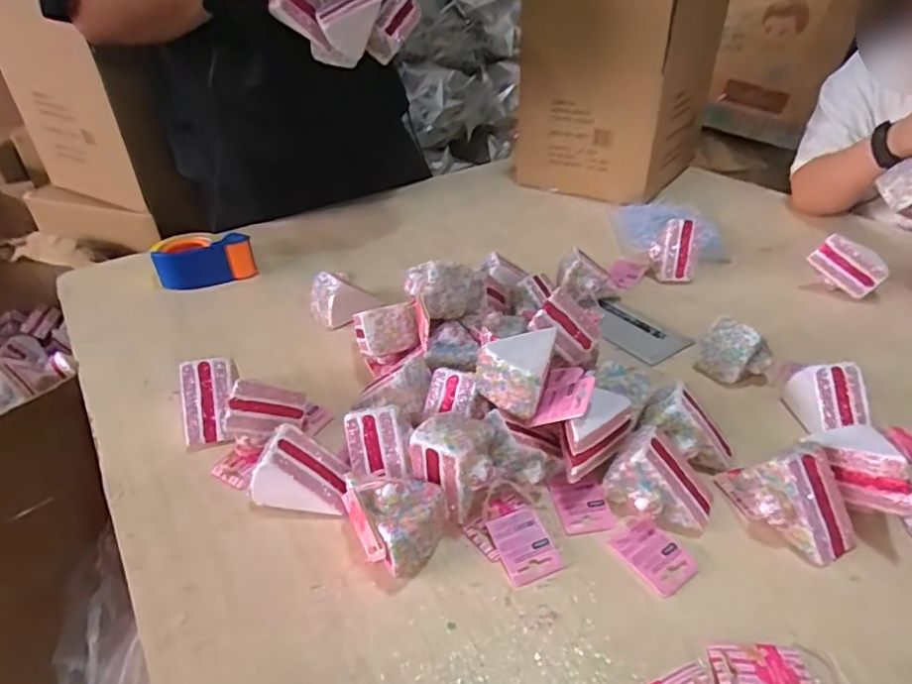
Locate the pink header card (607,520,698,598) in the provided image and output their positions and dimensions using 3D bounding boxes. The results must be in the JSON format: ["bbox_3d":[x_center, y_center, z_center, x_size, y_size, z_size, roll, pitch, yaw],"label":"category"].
[{"bbox_3d":[0.163,0.174,0.463,0.044,0.009,0.057,-23,41,-27],"label":"pink header card"}]

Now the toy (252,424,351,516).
[{"bbox_3d":[-0.134,0.116,0.504,0.086,0.065,0.059,8,37,14],"label":"toy"}]

